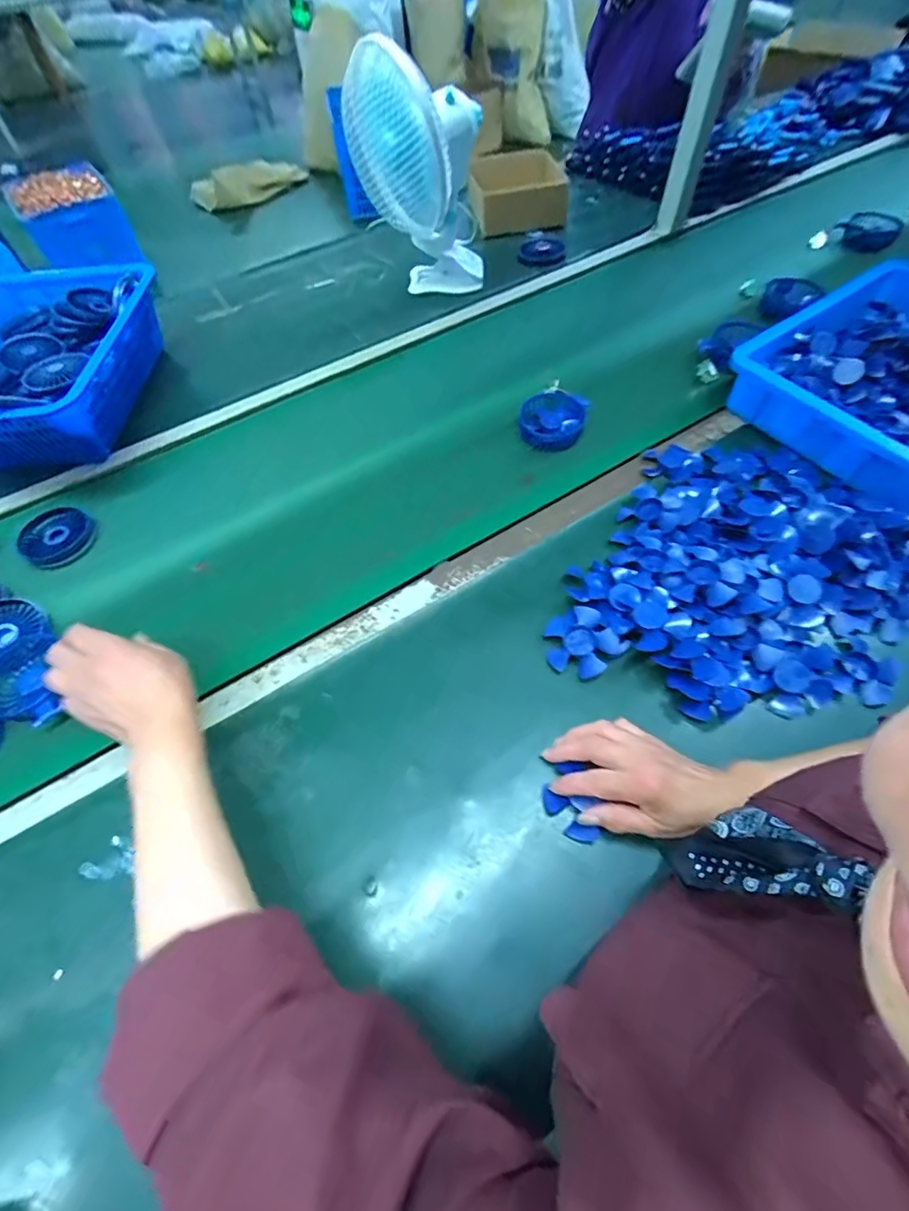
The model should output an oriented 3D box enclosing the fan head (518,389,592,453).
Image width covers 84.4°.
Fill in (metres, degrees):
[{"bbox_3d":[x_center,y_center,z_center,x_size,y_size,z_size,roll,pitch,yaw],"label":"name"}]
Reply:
[{"bbox_3d":[0.137,-0.264,0.700,0.089,0.025,0.108,17,60,14],"label":"fan head"}]

